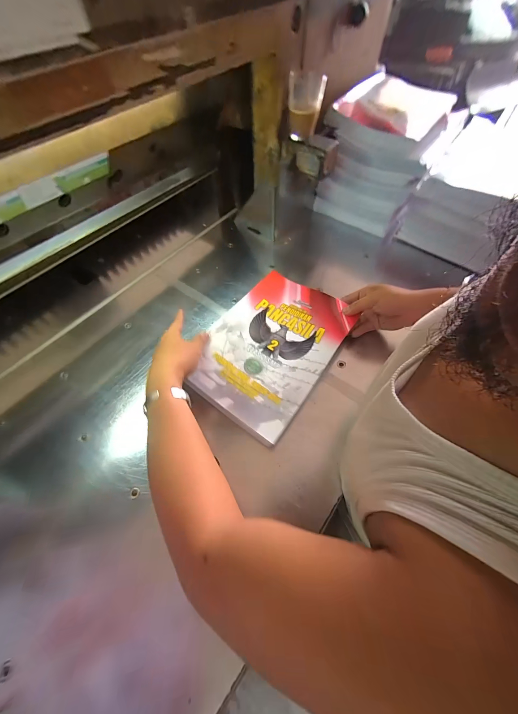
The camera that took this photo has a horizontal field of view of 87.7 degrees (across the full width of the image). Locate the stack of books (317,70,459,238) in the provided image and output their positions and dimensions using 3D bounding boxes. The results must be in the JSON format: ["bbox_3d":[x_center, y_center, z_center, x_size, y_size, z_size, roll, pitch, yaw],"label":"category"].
[{"bbox_3d":[0.318,-0.528,0.707,0.250,0.208,0.312,27,63,16],"label":"stack of books"}]

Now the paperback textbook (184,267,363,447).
[{"bbox_3d":[0.023,-0.027,0.500,0.211,0.022,0.305,32,64,19],"label":"paperback textbook"}]

